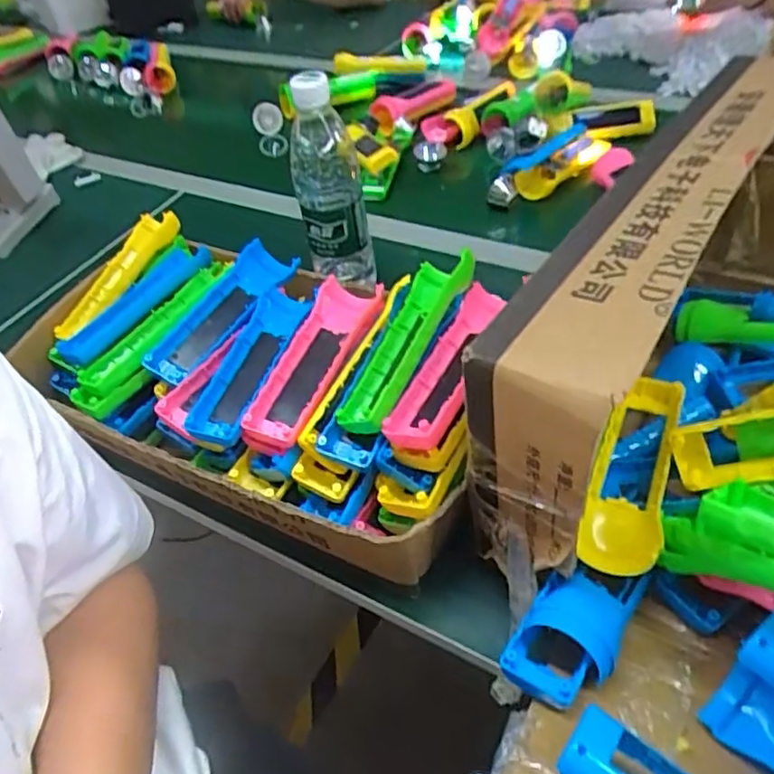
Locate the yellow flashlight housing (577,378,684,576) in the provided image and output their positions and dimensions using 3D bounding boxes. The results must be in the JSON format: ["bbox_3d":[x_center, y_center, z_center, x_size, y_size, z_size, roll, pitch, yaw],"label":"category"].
[{"bbox_3d":[0.156,0.047,0.403,0.043,0.028,0.150,14,49,20],"label":"yellow flashlight housing"}]

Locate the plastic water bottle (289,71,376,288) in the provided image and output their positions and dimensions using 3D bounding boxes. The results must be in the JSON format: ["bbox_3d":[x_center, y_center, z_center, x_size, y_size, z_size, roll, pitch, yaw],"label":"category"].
[{"bbox_3d":[-0.053,-0.180,0.608,0.062,0.216,0.055,-10,45,-2],"label":"plastic water bottle"}]

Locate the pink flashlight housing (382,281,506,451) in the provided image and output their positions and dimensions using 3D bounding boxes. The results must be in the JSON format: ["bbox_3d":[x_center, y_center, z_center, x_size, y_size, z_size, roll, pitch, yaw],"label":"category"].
[{"bbox_3d":[0.048,-0.020,0.441,0.045,0.027,0.151,17,50,22],"label":"pink flashlight housing"}]

